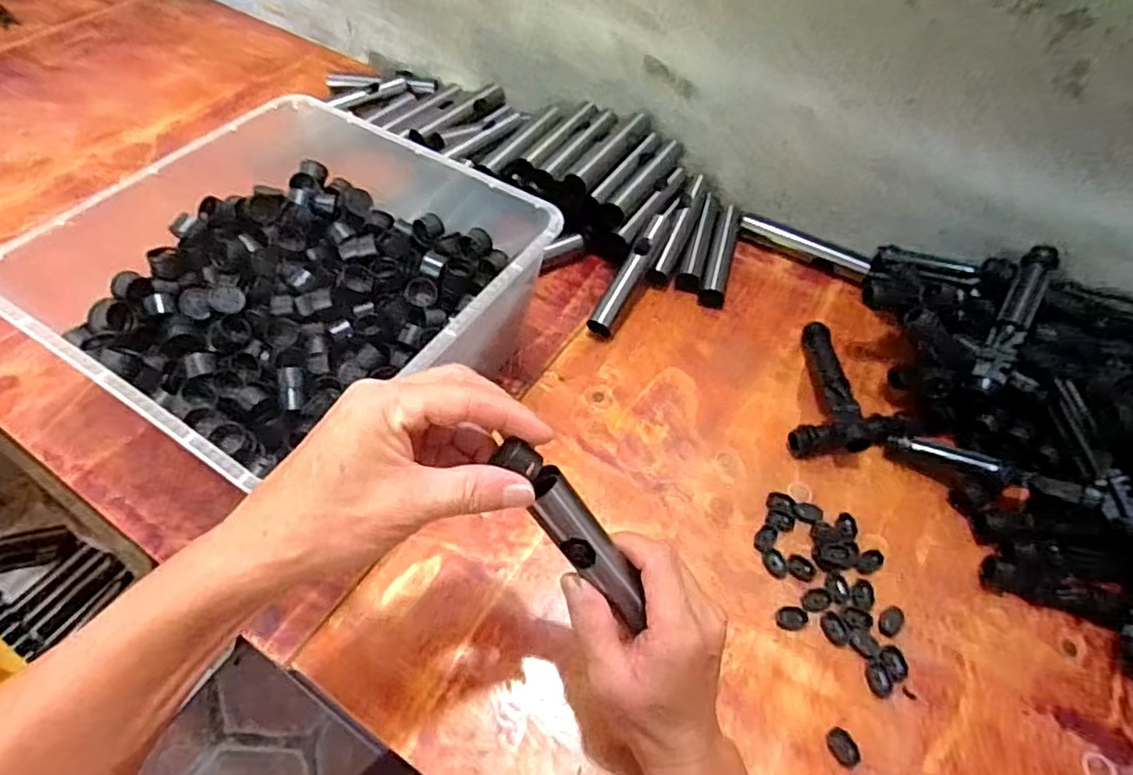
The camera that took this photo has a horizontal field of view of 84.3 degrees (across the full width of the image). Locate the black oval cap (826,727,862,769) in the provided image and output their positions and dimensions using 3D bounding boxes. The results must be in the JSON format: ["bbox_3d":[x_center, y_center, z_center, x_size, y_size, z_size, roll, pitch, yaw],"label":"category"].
[{"bbox_3d":[0.176,0.228,0.397,0.016,0.005,0.023,-24,58,-20],"label":"black oval cap"}]

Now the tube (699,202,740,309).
[{"bbox_3d":[0.164,-0.141,0.659,0.025,0.022,0.141,16,54,8],"label":"tube"}]

